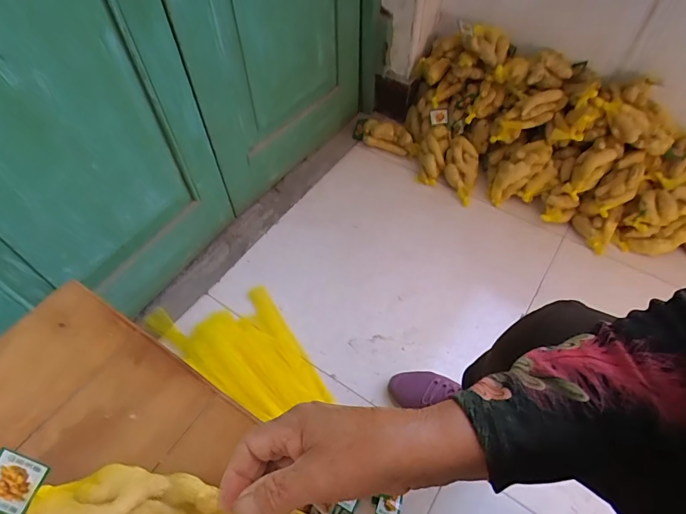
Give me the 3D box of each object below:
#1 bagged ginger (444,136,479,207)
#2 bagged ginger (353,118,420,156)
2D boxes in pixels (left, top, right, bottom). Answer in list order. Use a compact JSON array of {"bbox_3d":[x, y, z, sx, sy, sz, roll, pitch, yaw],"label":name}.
[{"bbox_3d":[0.307,-0.224,1.101,0.091,0.038,0.163,17,98,5],"label":"bagged ginger"},{"bbox_3d":[0.118,-0.339,1.190,0.205,0.089,0.052,25,57,15],"label":"bagged ginger"}]

